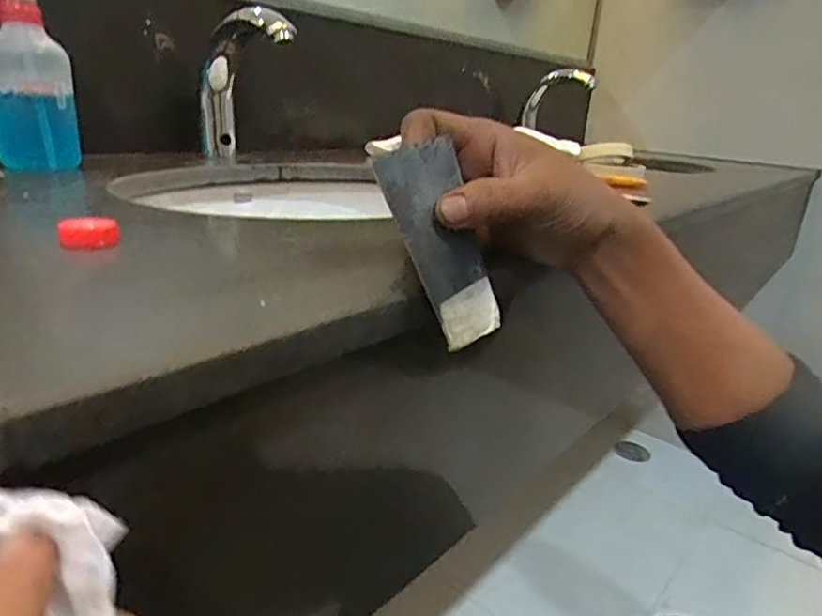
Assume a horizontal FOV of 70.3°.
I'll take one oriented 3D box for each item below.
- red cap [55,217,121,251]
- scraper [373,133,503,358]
[{"bbox_3d":[-0.176,-0.041,0.320,0.029,0.015,0.014,-8,23,-31],"label":"red cap"},{"bbox_3d":[0.019,-0.032,0.290,0.004,0.098,0.055,-13,15,45],"label":"scraper"}]

